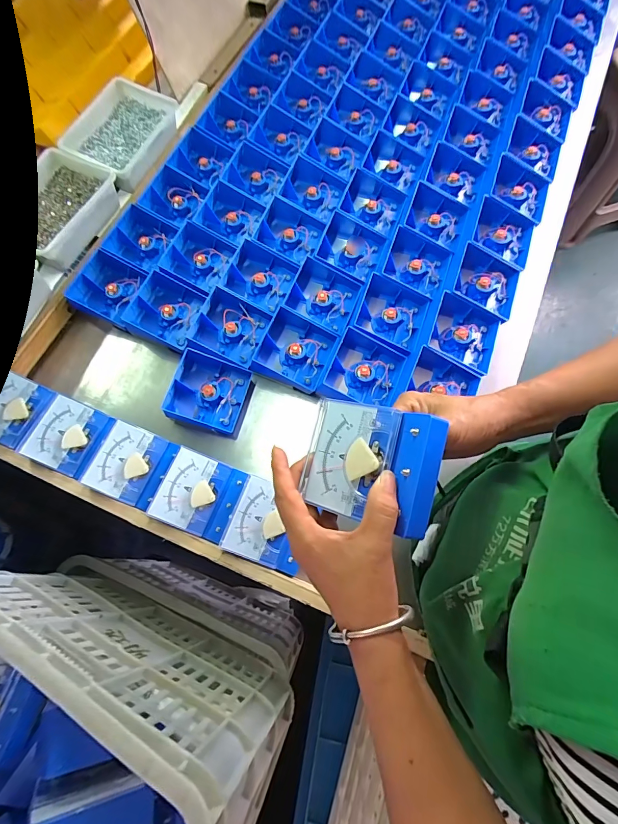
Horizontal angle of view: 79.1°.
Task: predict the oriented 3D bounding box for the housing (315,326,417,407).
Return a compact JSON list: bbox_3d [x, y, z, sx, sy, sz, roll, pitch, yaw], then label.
[{"bbox_3d":[0.081,-0.056,0.505,0.109,0.044,0.102,22,74,10],"label":"housing"}]

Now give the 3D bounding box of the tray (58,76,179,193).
[{"bbox_3d":[-0.304,-0.452,0.613,0.140,0.055,0.175,27,75,11],"label":"tray"}]

